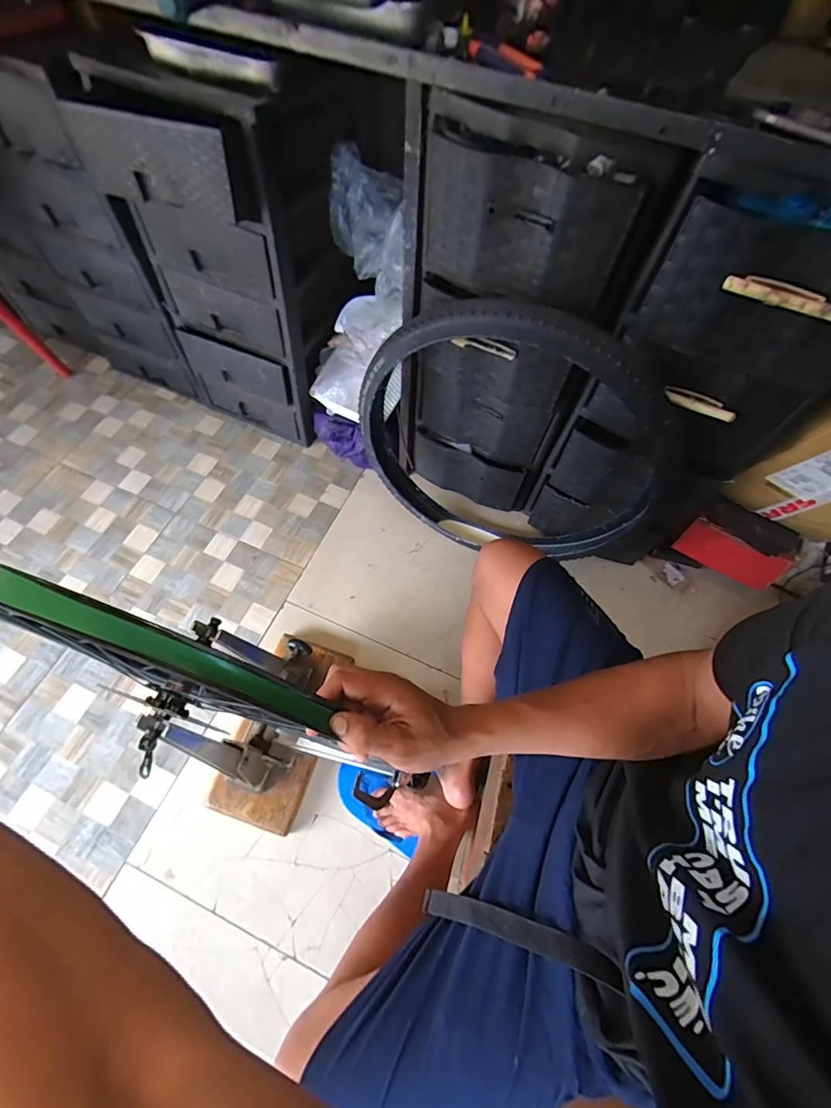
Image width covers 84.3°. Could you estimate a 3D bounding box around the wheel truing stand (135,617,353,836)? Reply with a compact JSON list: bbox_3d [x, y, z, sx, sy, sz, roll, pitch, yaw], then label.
[{"bbox_3d":[-0.270,0.266,0.793,0.167,0.544,0.381,16,63,4],"label":"wheel truing stand"}]

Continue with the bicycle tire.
[{"bbox_3d":[0.185,-0.213,0.987,0.659,0.629,0.109,20,64,7],"label":"bicycle tire"}]

